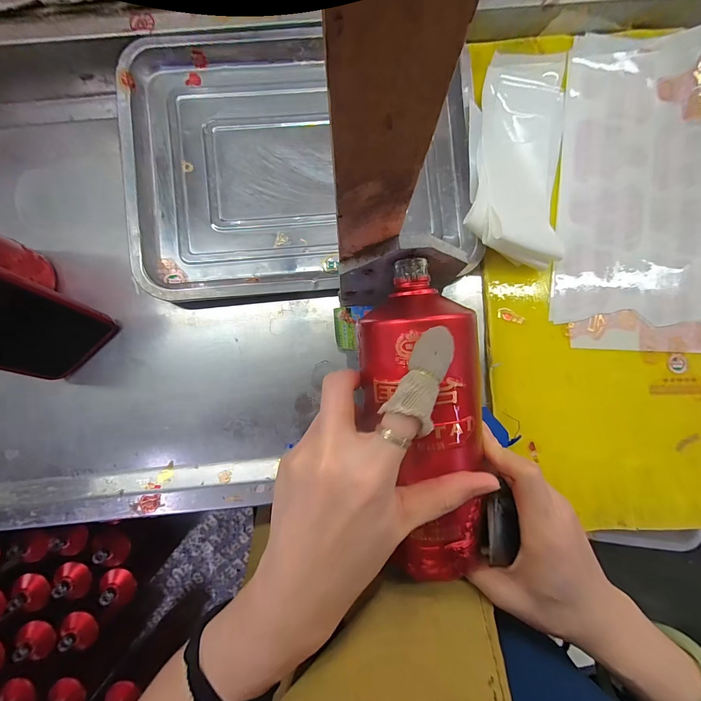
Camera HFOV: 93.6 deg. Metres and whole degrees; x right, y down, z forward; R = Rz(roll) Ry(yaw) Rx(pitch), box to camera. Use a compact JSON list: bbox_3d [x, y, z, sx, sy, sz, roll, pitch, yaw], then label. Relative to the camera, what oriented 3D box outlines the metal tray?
[{"bbox_3d":[-0.050,-0.196,0.331,0.332,0.024,0.274,-5,88,-1],"label":"metal tray"}]

